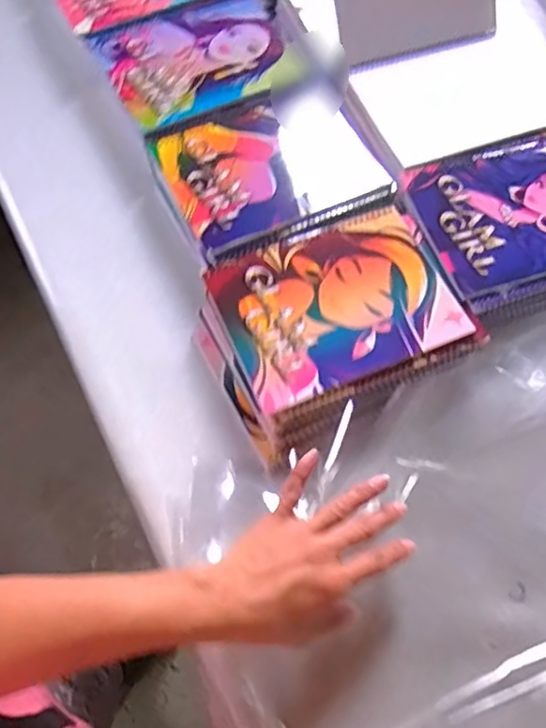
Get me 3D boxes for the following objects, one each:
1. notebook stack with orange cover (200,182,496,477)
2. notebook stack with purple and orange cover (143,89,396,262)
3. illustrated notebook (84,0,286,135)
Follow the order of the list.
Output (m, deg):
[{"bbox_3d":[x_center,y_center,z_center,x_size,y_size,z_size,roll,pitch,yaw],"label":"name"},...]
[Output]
[{"bbox_3d":[0.053,-0.041,0.528,0.224,0.045,0.171,-27,69,-13],"label":"notebook stack with orange cover"},{"bbox_3d":[-0.004,-0.200,0.597,0.215,0.035,0.159,-26,68,-13],"label":"notebook stack with purple and orange cover"},{"bbox_3d":[-0.079,-0.334,0.639,0.200,0.013,0.155,-26,70,-12],"label":"illustrated notebook"}]

